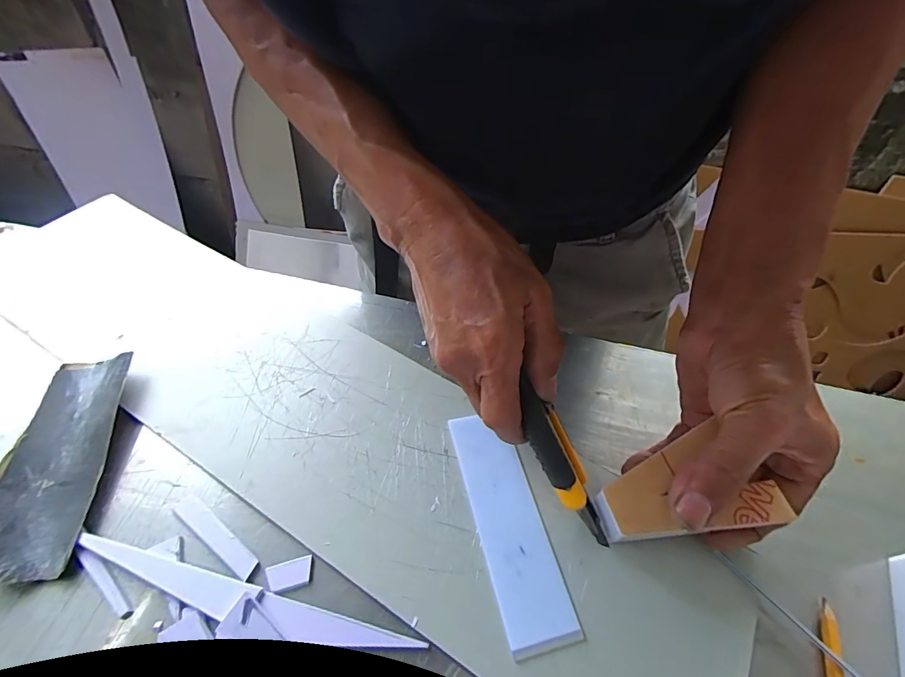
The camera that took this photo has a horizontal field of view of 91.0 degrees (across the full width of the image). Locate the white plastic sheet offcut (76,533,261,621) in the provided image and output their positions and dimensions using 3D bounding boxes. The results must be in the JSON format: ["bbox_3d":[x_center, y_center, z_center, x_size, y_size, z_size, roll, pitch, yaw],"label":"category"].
[{"bbox_3d":[-0.154,0.125,0.234,0.099,0.008,0.018,14,52,6],"label":"white plastic sheet offcut"}]

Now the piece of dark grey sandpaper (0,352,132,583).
[{"bbox_3d":[-0.237,0.069,0.267,0.056,0.020,0.136,-5,53,-9],"label":"piece of dark grey sandpaper"}]

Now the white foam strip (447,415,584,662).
[{"bbox_3d":[0.033,0.106,0.266,0.039,0.004,0.134,-9,53,-12],"label":"white foam strip"}]

